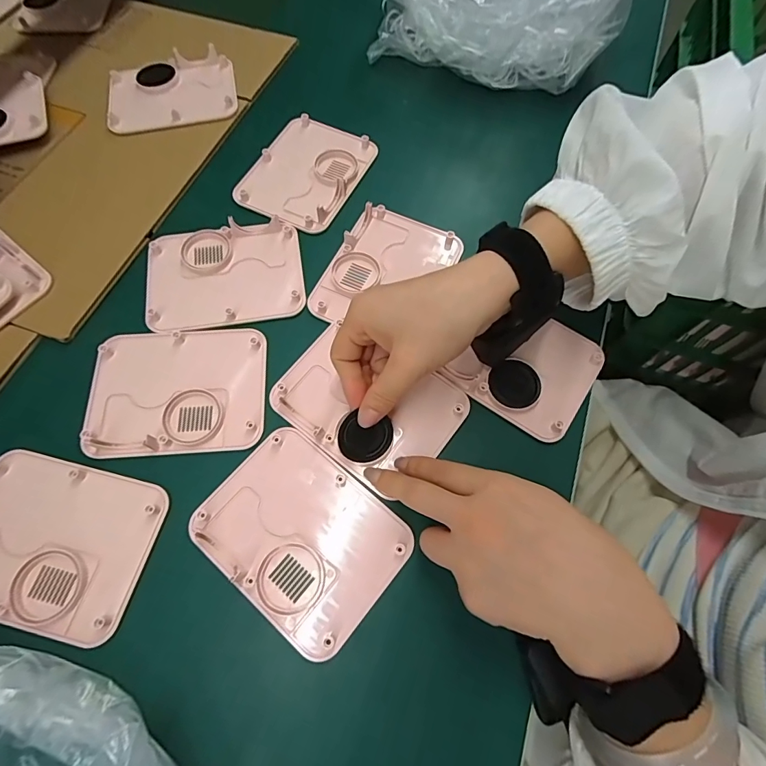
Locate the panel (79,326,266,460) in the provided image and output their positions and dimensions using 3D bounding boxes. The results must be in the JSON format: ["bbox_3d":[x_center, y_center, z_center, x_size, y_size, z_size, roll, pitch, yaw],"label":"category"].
[{"bbox_3d":[-0.150,0.003,0.317,0.123,0.009,0.095,-4,67,-2],"label":"panel"}]

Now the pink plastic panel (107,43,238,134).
[{"bbox_3d":[-0.212,-0.294,0.435,0.122,0.011,0.096,-10,68,-5],"label":"pink plastic panel"}]

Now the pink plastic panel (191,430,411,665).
[{"bbox_3d":[-0.053,0.097,0.281,0.126,0.010,0.096,38,72,14],"label":"pink plastic panel"}]

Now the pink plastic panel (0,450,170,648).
[{"bbox_3d":[-0.210,0.100,0.273,0.122,0.008,0.095,13,68,5],"label":"pink plastic panel"}]

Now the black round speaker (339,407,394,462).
[{"bbox_3d":[-0.013,0.039,0.298,0.036,0.008,0.031,15,86,-7],"label":"black round speaker"}]

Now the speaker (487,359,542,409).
[{"bbox_3d":[0.099,0.001,0.325,0.038,0.006,0.036,0,67,0],"label":"speaker"}]

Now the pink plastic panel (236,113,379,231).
[{"bbox_3d":[-0.070,-0.201,0.403,0.092,0.010,0.125,23,69,9],"label":"pink plastic panel"}]

